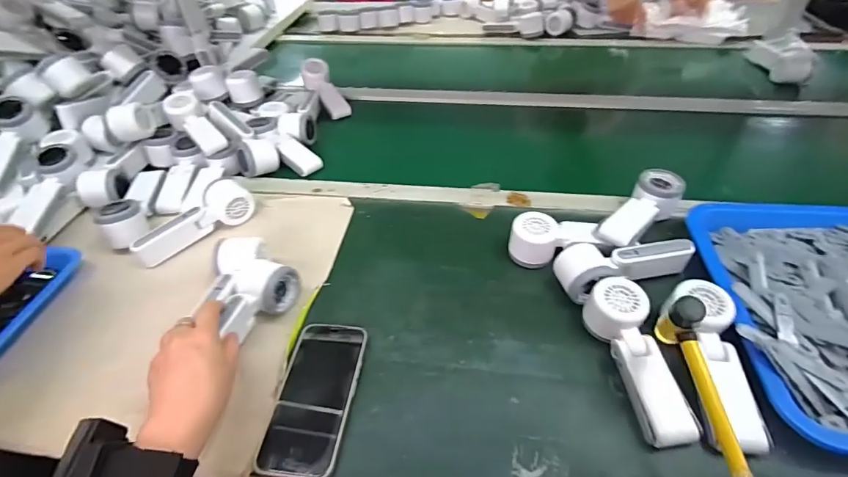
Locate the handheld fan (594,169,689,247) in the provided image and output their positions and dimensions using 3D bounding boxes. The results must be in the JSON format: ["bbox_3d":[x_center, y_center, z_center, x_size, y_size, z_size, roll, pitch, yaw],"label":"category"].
[{"bbox_3d":[0.294,-0.034,0.578,0.058,0.046,0.163,30,52,30],"label":"handheld fan"}]

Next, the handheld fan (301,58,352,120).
[{"bbox_3d":[-0.208,-0.316,0.903,0.059,0.039,0.163,-23,64,-20],"label":"handheld fan"}]

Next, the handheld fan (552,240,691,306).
[{"bbox_3d":[0.241,0.026,0.526,0.162,0.045,0.063,-16,44,-13],"label":"handheld fan"}]

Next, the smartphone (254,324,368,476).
[{"bbox_3d":[-0.111,0.158,0.444,0.076,0.014,0.160,3,43,6],"label":"smartphone"}]

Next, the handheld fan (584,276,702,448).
[{"bbox_3d":[0.215,0.115,0.431,0.056,0.044,0.161,-4,43,-1],"label":"handheld fan"}]

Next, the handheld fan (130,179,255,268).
[{"bbox_3d":[-0.330,-0.024,0.613,0.166,0.050,0.055,-34,51,-29],"label":"handheld fan"}]

